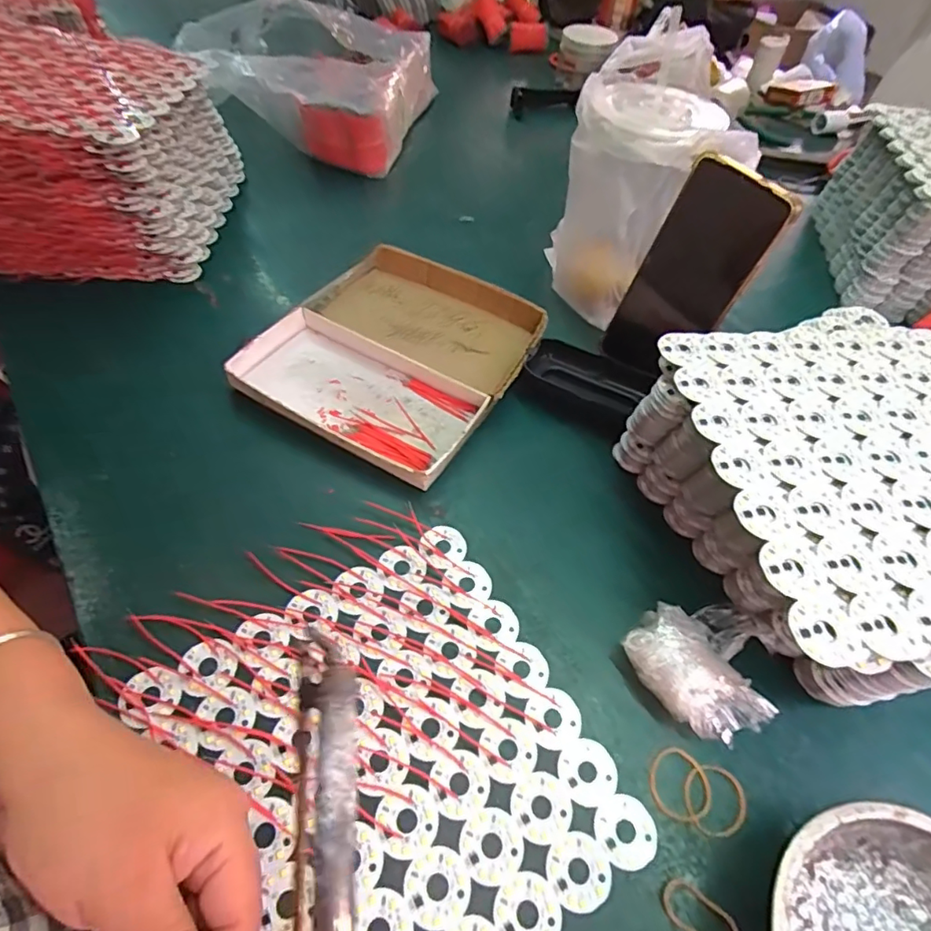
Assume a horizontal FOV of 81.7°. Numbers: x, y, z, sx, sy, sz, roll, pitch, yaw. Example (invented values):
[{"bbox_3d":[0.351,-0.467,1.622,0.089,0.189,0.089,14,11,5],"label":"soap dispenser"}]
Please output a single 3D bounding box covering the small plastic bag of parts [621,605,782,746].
[{"bbox_3d":[0.141,0.114,0.312,0.080,0.034,0.075,-21,58,-18],"label":"small plastic bag of parts"}]

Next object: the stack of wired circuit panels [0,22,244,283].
[{"bbox_3d":[-0.386,-0.290,0.517,0.271,0.149,0.200,-5,55,-8],"label":"stack of wired circuit panels"}]

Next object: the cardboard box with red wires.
[{"bbox_3d":[-0.055,-0.097,0.460,0.196,0.033,0.218,29,57,16],"label":"cardboard box with red wires"}]

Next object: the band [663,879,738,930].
[{"bbox_3d":[0.112,0.214,0.254,0.037,0.004,0.020,35,59,19],"label":"band"}]

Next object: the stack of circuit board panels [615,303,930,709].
[{"bbox_3d":[0.253,0.026,0.346,0.243,0.104,0.220,-6,55,-9],"label":"stack of circuit board panels"}]

